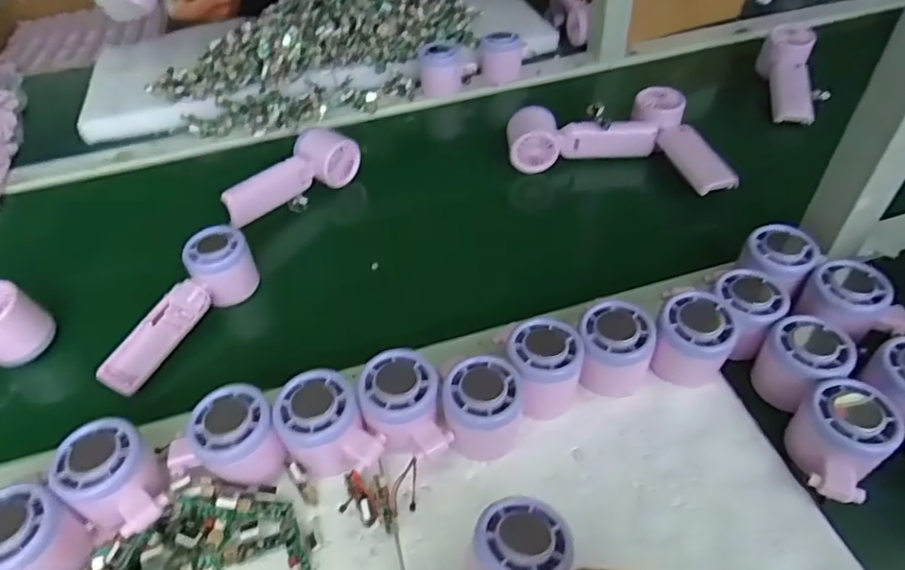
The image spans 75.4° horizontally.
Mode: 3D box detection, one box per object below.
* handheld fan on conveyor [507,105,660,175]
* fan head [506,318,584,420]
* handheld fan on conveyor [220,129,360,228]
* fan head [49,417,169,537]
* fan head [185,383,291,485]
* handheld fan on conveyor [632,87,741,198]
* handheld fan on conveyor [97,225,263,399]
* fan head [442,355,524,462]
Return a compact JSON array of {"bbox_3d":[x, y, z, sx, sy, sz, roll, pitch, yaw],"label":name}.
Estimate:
[{"bbox_3d":[0.147,-0.177,0.686,0.163,0.042,0.071,-7,46,-3],"label":"handheld fan on conveyor"},{"bbox_3d":[0.066,0.064,0.441,0.058,0.054,0.067,-1,46,3],"label":"fan head"},{"bbox_3d":[-0.180,-0.121,0.649,0.045,0.050,0.166,34,57,31],"label":"handheld fan on conveyor"},{"bbox_3d":[-0.223,0.126,0.387,0.073,0.038,0.054,26,53,26],"label":"fan head"},{"bbox_3d":[-0.150,0.106,0.407,0.054,0.044,0.058,-24,49,-18],"label":"fan head"},{"bbox_3d":[0.253,-0.161,0.642,0.043,0.047,0.162,-12,47,-7],"label":"handheld fan on conveyor"},{"bbox_3d":[-0.247,0.025,0.539,0.054,0.059,0.168,26,68,26],"label":"handheld fan on conveyor"},{"bbox_3d":[0.022,0.090,0.423,0.058,0.058,0.054,-5,46,-1],"label":"fan head"}]

